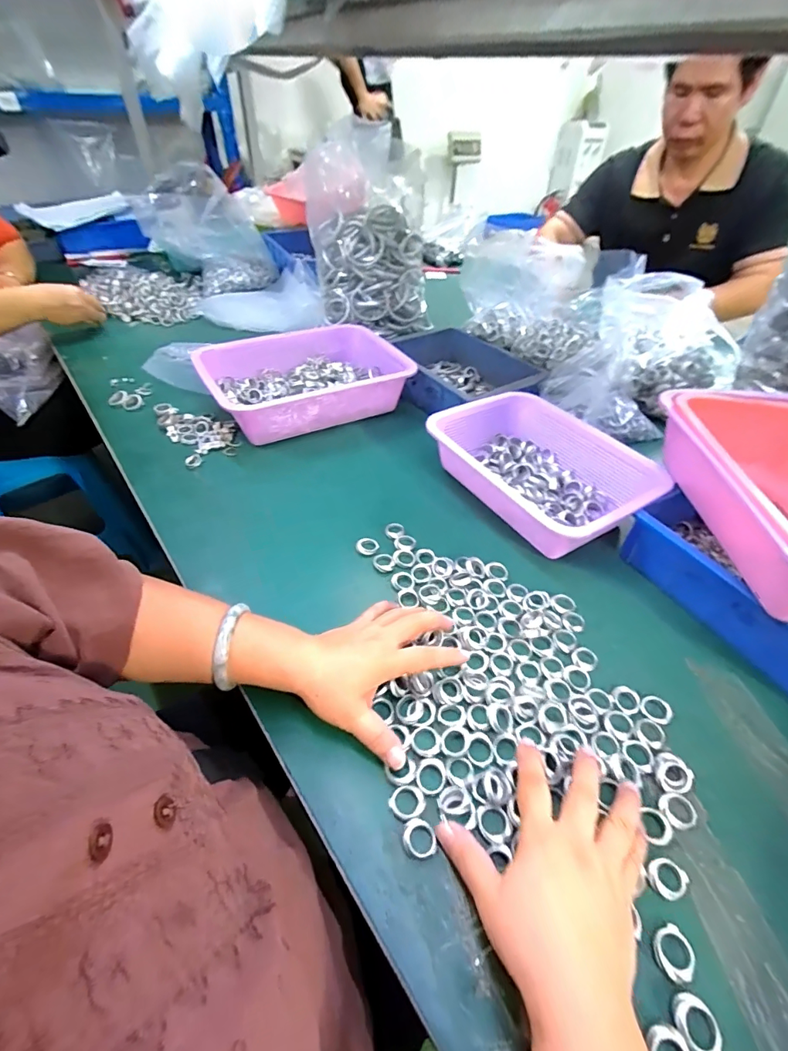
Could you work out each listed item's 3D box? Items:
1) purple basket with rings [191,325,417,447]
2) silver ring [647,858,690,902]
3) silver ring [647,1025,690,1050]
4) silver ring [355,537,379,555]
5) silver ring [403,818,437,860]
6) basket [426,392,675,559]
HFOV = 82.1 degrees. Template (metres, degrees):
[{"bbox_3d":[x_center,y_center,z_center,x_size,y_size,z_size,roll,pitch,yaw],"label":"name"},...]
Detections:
[{"bbox_3d":[-0.139,-0.236,0.736,0.309,0.079,0.217,-19,48,-22],"label":"purple basket with rings"},{"bbox_3d":[0.185,0.238,0.307,0.026,0.006,0.024,2,44,-2],"label":"silver ring"},{"bbox_3d":[0.152,0.290,0.246,0.022,0.005,0.026,3,44,-1],"label":"silver ring"},{"bbox_3d":[-0.031,0.023,0.522,0.026,0.008,0.024,2,44,-2],"label":"silver ring"},{"bbox_3d":[0.018,0.219,0.317,0.022,0.006,0.023,2,44,-2],"label":"silver ring"},{"bbox_3d":[0.187,-0.075,0.586,0.189,0.074,0.265,-24,50,-25],"label":"basket"}]

